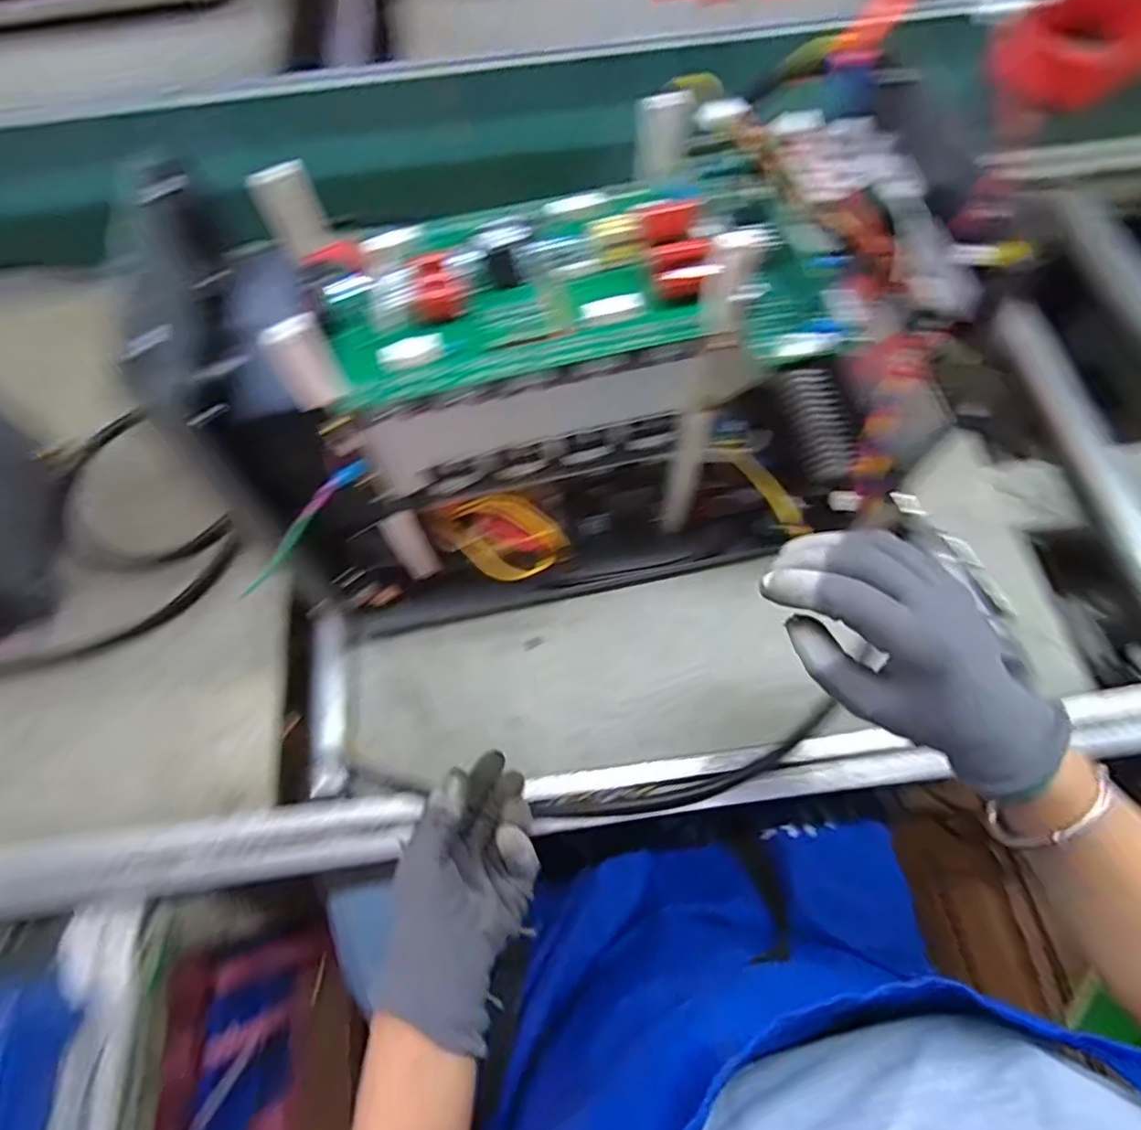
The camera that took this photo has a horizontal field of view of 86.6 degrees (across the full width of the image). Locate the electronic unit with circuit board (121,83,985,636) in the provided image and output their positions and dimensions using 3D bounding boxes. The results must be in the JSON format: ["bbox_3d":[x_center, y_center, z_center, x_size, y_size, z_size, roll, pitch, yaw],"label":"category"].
[{"bbox_3d":[-0.004,-0.111,0.443,0.449,0.293,0.202,-8,68,-1],"label":"electronic unit with circuit board"}]

